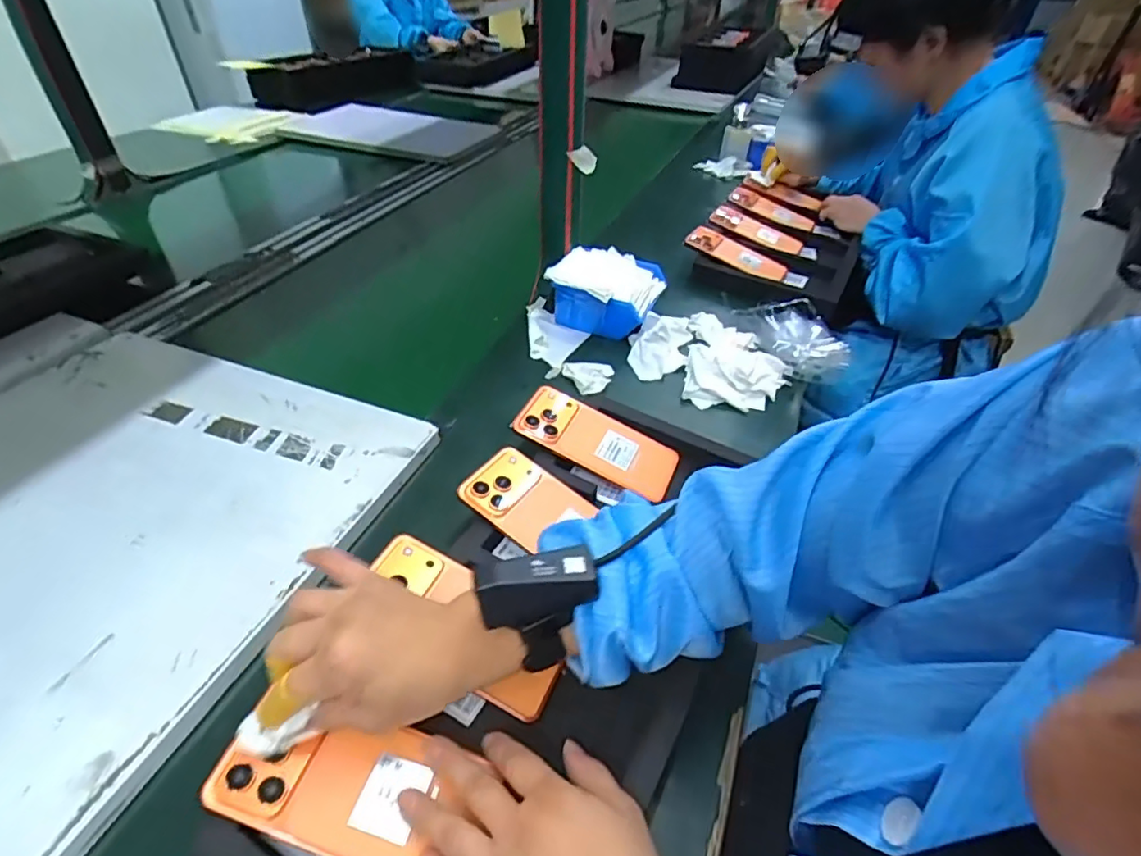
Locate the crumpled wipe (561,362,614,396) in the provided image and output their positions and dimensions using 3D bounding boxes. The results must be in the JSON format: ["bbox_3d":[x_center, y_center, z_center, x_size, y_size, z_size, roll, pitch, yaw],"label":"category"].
[{"bbox_3d":[0.026,-0.066,0.708,0.056,0.014,0.058,-17,45,-23],"label":"crumpled wipe"}]

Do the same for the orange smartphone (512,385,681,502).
[{"bbox_3d":[0.028,0.012,0.580,0.160,0.011,0.077,27,44,5],"label":"orange smartphone"}]

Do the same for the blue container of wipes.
[{"bbox_3d":[0.047,-0.186,0.794,0.144,0.078,0.122,19,43,15],"label":"blue container of wipes"}]

